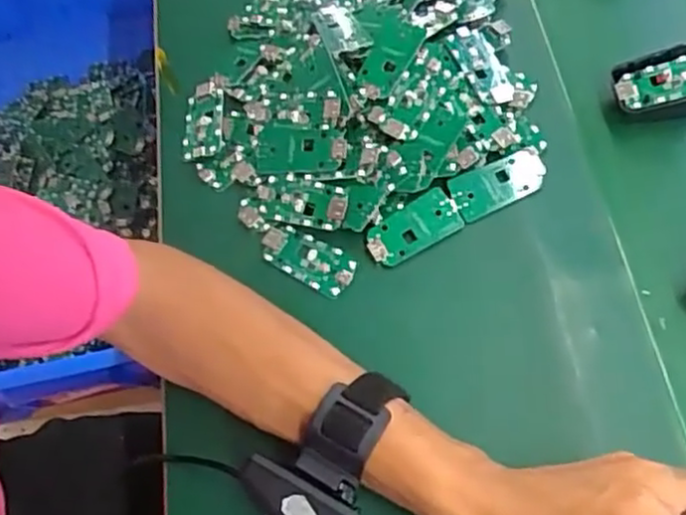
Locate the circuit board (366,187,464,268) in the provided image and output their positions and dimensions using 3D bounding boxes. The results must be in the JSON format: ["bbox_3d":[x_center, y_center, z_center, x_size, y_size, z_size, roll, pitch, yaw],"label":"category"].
[{"bbox_3d":[0.046,-0.017,0.449,0.062,0.006,0.030,-31,77,-9],"label":"circuit board"}]

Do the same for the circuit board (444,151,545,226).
[{"bbox_3d":[0.103,-0.048,0.456,0.064,0.004,0.031,-22,79,-5],"label":"circuit board"}]

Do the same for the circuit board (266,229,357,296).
[{"bbox_3d":[-0.023,0.002,0.452,0.063,0.011,0.029,26,68,14],"label":"circuit board"}]

